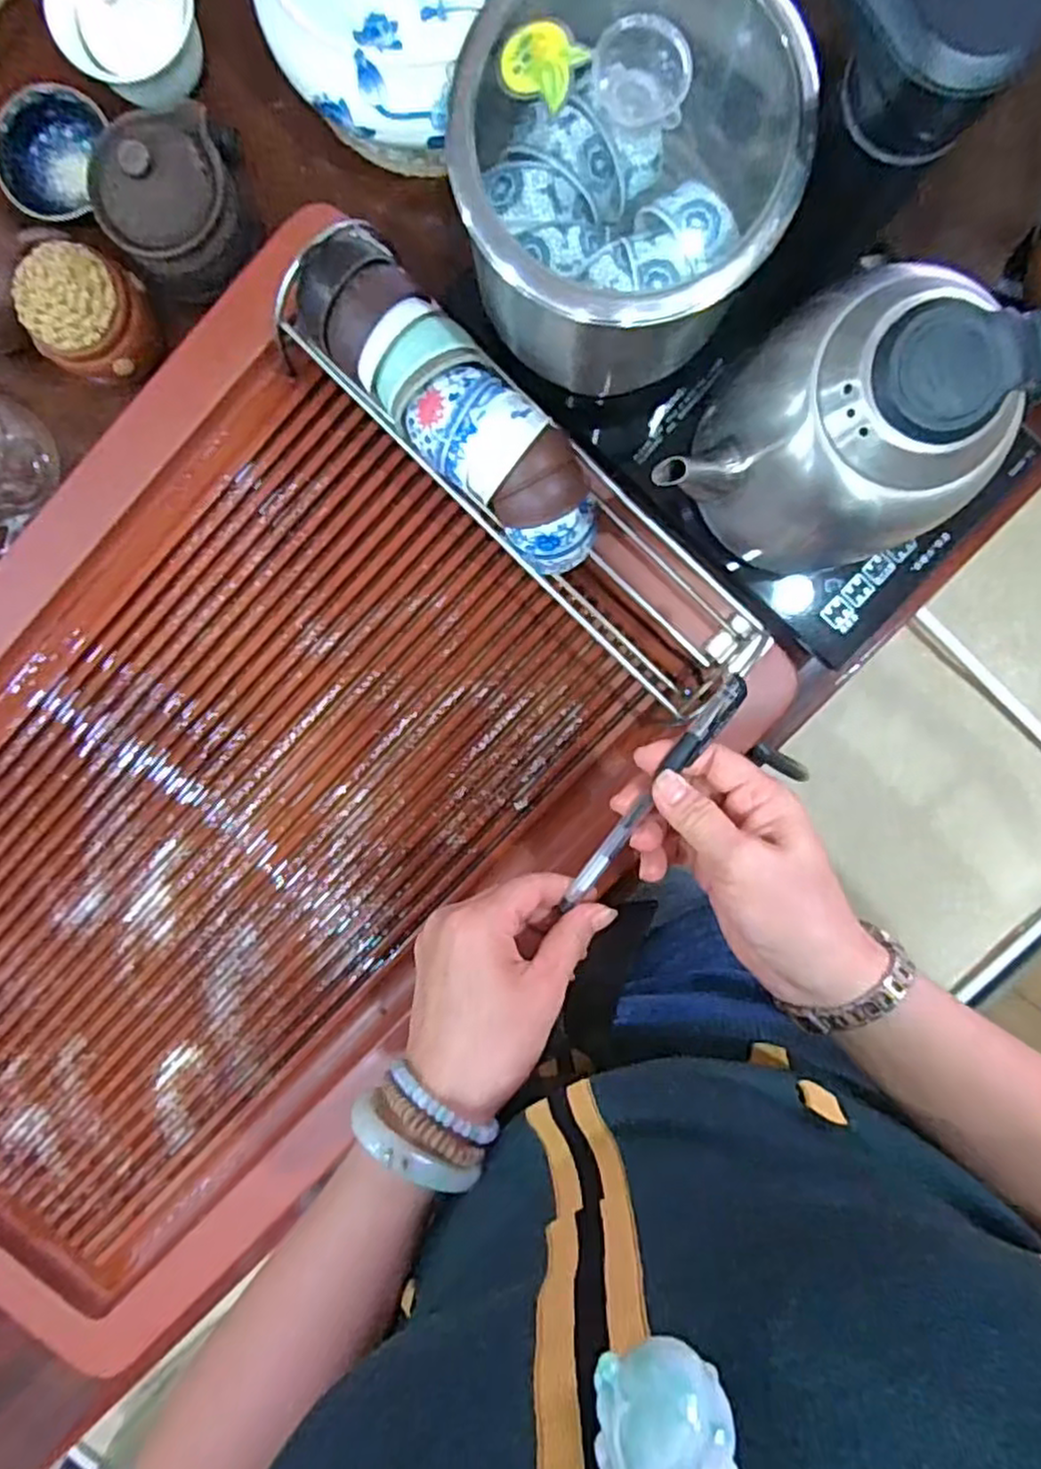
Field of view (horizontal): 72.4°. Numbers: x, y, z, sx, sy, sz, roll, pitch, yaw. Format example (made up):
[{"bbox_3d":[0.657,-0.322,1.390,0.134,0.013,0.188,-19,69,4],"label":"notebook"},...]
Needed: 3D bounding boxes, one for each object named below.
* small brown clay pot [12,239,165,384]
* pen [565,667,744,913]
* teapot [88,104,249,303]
[{"bbox_3d":[-0.289,-0.283,0.485,0.065,0.086,0.069,0,96,2],"label":"small brown clay pot"},{"bbox_3d":[0.067,0.031,0.358,0.012,0.009,0.142,35,98,-5],"label":"pen"},{"bbox_3d":[-0.226,-0.343,0.471,0.090,0.091,0.103,5,97,1],"label":"teapot"}]

